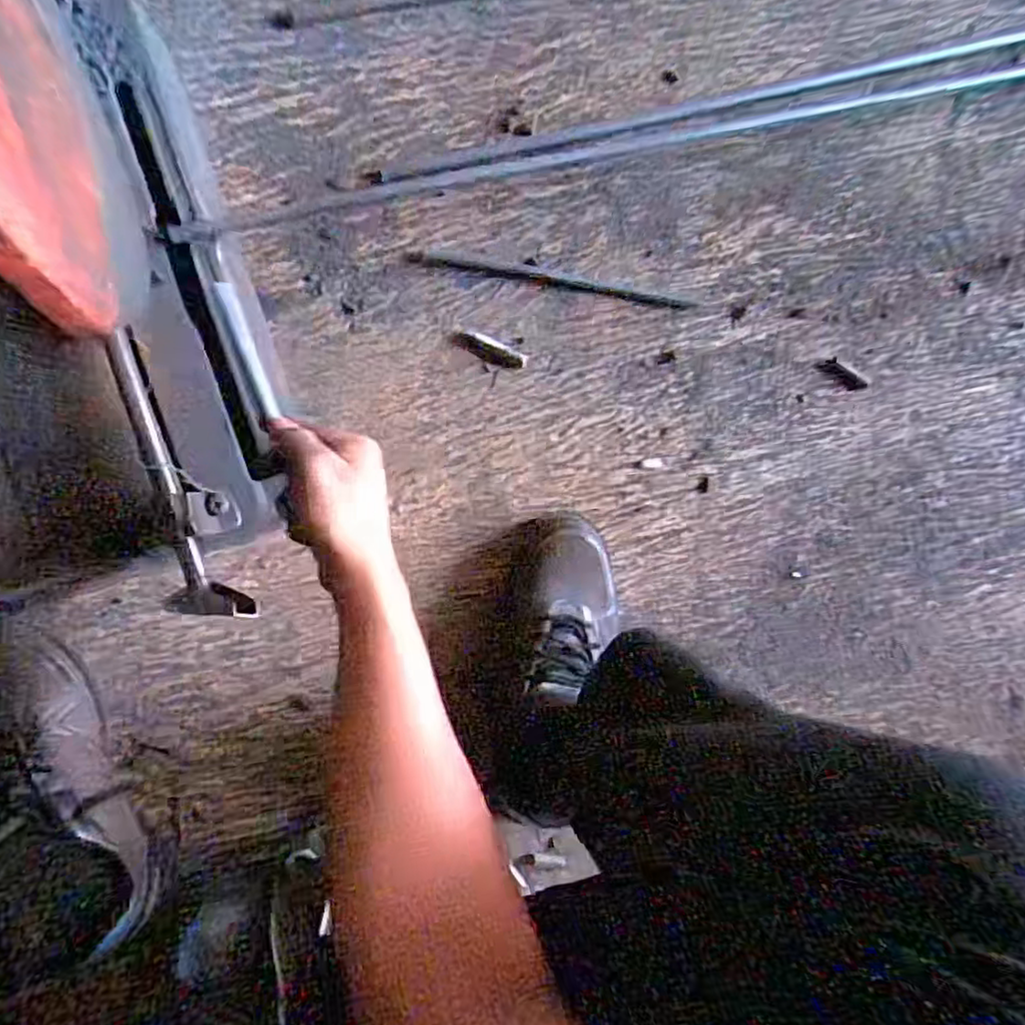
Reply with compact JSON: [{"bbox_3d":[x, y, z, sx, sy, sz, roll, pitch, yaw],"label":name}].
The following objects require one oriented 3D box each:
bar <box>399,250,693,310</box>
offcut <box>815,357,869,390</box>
[{"bbox_3d":[0.041,-0.228,0.635,0.282,0.005,0.013,8,89,-10],"label":"bar"},{"bbox_3d":[0.349,-0.145,0.676,0.058,0.004,0.019,29,85,-8],"label":"offcut"}]

